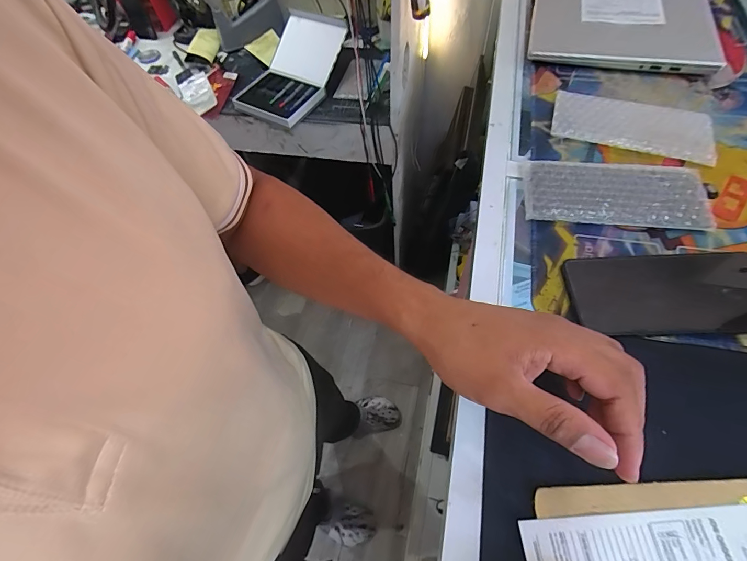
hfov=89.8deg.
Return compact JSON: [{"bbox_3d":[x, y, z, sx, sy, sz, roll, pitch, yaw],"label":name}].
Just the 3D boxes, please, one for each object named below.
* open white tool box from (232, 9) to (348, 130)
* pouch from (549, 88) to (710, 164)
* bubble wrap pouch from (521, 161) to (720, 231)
[{"bbox_3d":[-0.216,-0.537,0.937,0.194,0.119,0.264,29,66,19],"label":"open white tool box"},{"bbox_3d":[0.290,-0.178,0.426,0.161,0.013,0.079,17,63,13],"label":"pouch"},{"bbox_3d":[0.241,-0.090,0.379,0.165,0.013,0.078,7,61,8],"label":"bubble wrap pouch"}]

